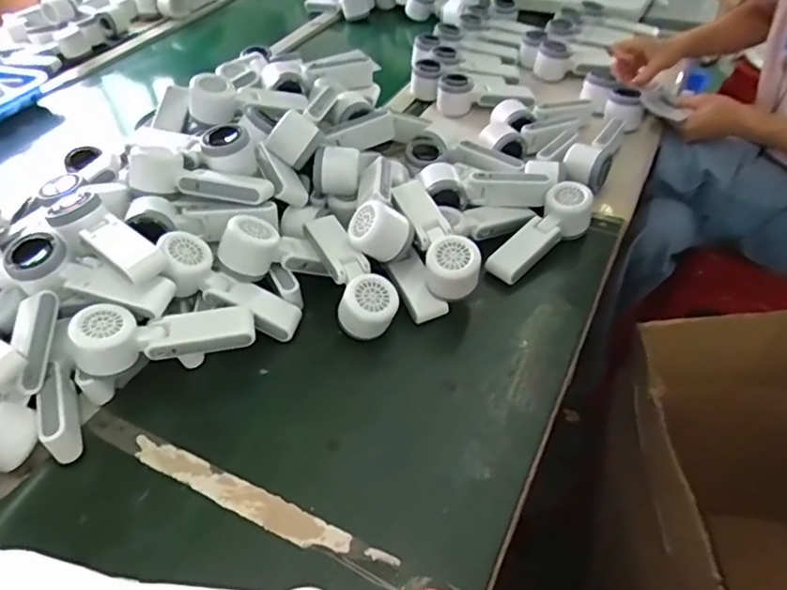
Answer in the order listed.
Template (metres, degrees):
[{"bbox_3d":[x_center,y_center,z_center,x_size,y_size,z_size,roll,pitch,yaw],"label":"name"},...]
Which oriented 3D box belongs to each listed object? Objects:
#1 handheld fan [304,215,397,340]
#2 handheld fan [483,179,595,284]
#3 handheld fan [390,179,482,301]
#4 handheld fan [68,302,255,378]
[{"bbox_3d":[-0.053,-0.027,0.651,0.061,0.052,0.166,-23,60,-17],"label":"handheld fan"},{"bbox_3d":[0.181,-0.075,0.720,0.163,0.064,0.057,-41,51,-16],"label":"handheld fan"},{"bbox_3d":[0.043,-0.069,0.662,0.058,0.051,0.159,-18,60,-13],"label":"handheld fan"},{"bbox_3d":[-0.225,0.038,0.577,0.165,0.054,0.057,-5,40,-19],"label":"handheld fan"}]

